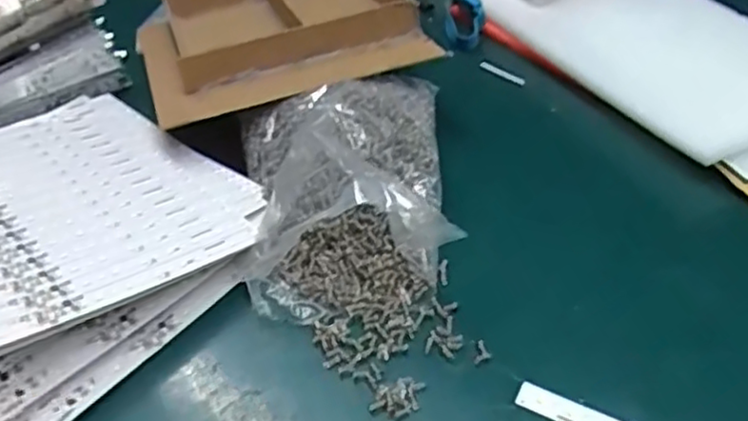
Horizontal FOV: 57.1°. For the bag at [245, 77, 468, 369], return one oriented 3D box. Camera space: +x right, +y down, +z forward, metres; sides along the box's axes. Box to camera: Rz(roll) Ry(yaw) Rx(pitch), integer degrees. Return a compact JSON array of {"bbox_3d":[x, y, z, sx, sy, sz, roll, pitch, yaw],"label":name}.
[{"bbox_3d":[-0.016,-0.023,0.524,0.165,0.090,0.270,-6,44,-5],"label":"bag"}]

